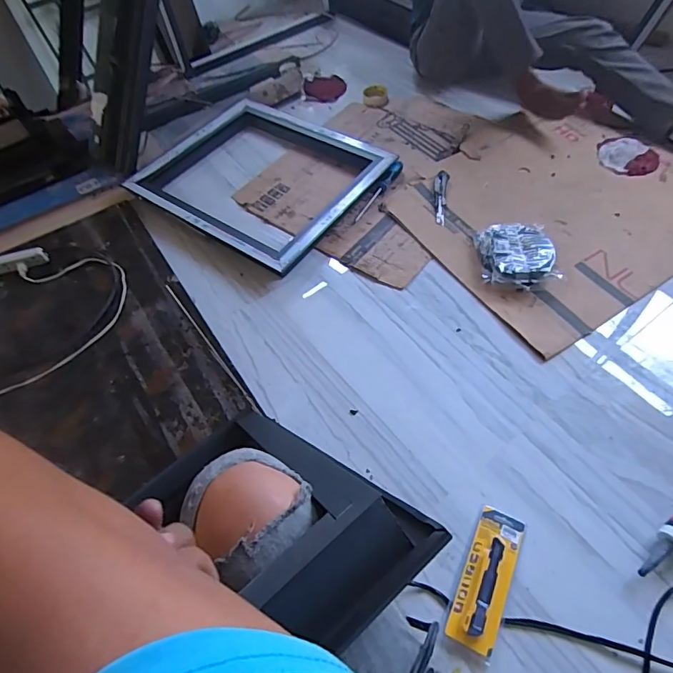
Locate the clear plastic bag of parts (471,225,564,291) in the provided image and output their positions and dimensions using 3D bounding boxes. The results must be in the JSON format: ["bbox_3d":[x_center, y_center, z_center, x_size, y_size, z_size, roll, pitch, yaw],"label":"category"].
[{"bbox_3d":[0.423,-0.193,1.082,0.170,0.048,0.194,-5,57,0],"label":"clear plastic bag of parts"}]

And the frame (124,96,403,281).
[{"bbox_3d":[-0.210,-0.451,1.282,0.587,0.050,0.518,30,63,21],"label":"frame"}]

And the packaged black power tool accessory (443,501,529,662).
[{"bbox_3d":[0.241,0.382,0.730,0.076,0.025,0.216,22,60,16],"label":"packaged black power tool accessory"}]

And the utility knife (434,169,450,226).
[{"bbox_3d":[0.277,-0.373,1.224,0.037,0.020,0.183,8,57,8],"label":"utility knife"}]

